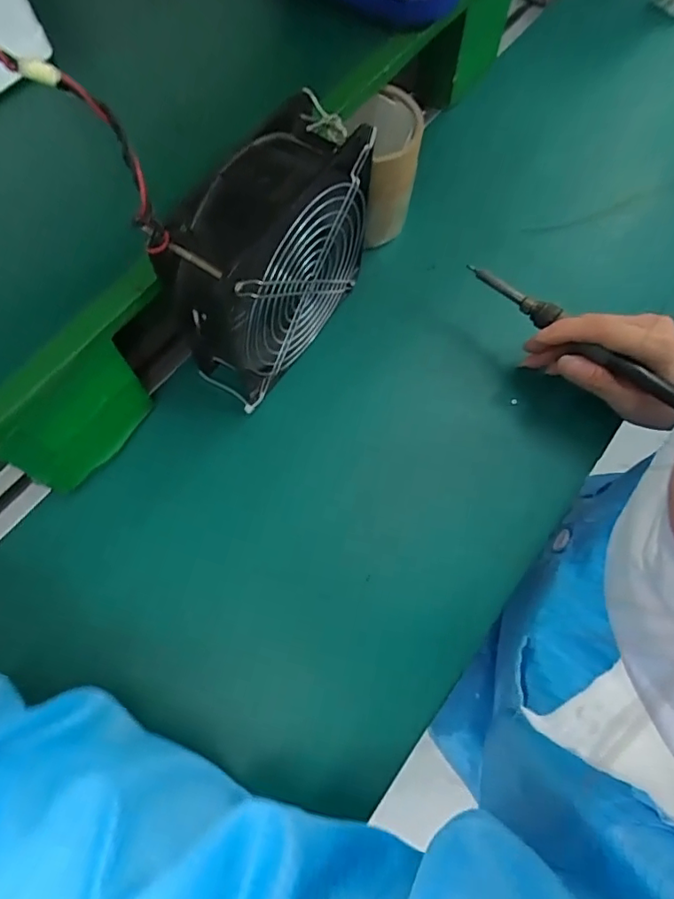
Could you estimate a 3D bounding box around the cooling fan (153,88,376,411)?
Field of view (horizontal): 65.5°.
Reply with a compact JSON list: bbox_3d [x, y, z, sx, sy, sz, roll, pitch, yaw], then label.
[{"bbox_3d":[-0.040,-0.122,0.363,0.062,0.160,0.145,34,72,13],"label":"cooling fan"}]

